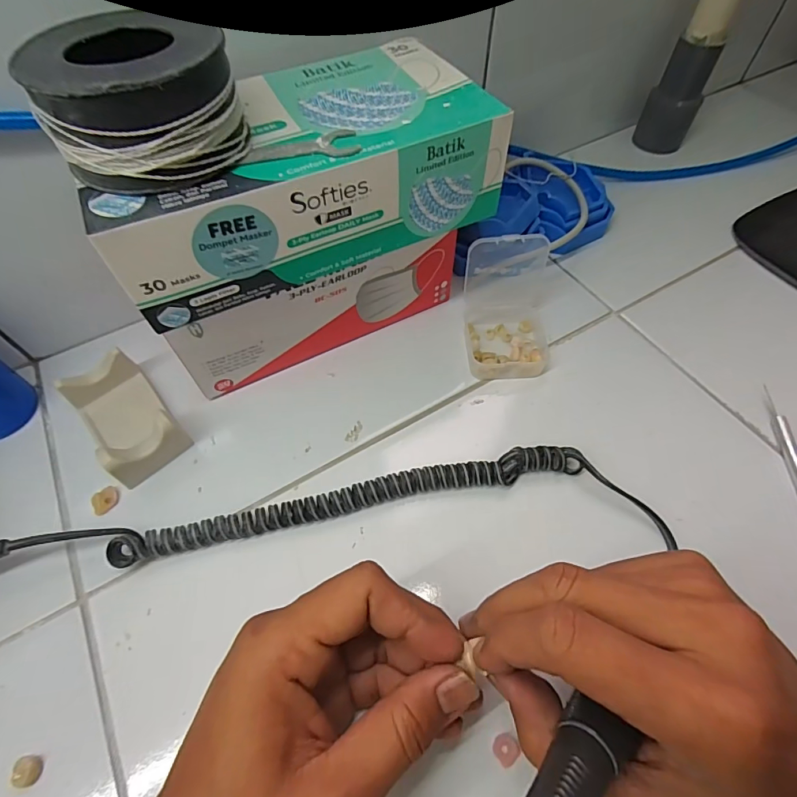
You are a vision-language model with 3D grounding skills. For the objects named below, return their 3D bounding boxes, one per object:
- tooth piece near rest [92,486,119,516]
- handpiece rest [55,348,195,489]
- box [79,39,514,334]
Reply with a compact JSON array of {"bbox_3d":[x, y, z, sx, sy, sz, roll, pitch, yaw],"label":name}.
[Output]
[{"bbox_3d":[-0.181,0.063,0.277,0.010,0.011,0.017,23,61,16],"label":"tooth piece near rest"},{"bbox_3d":[-0.179,0.010,0.293,0.045,0.035,0.090,-37,63,-20],"label":"handpiece rest"},{"bbox_3d":[-0.057,-0.129,0.256,0.208,0.058,0.111,-24,59,-13],"label":"box"}]

